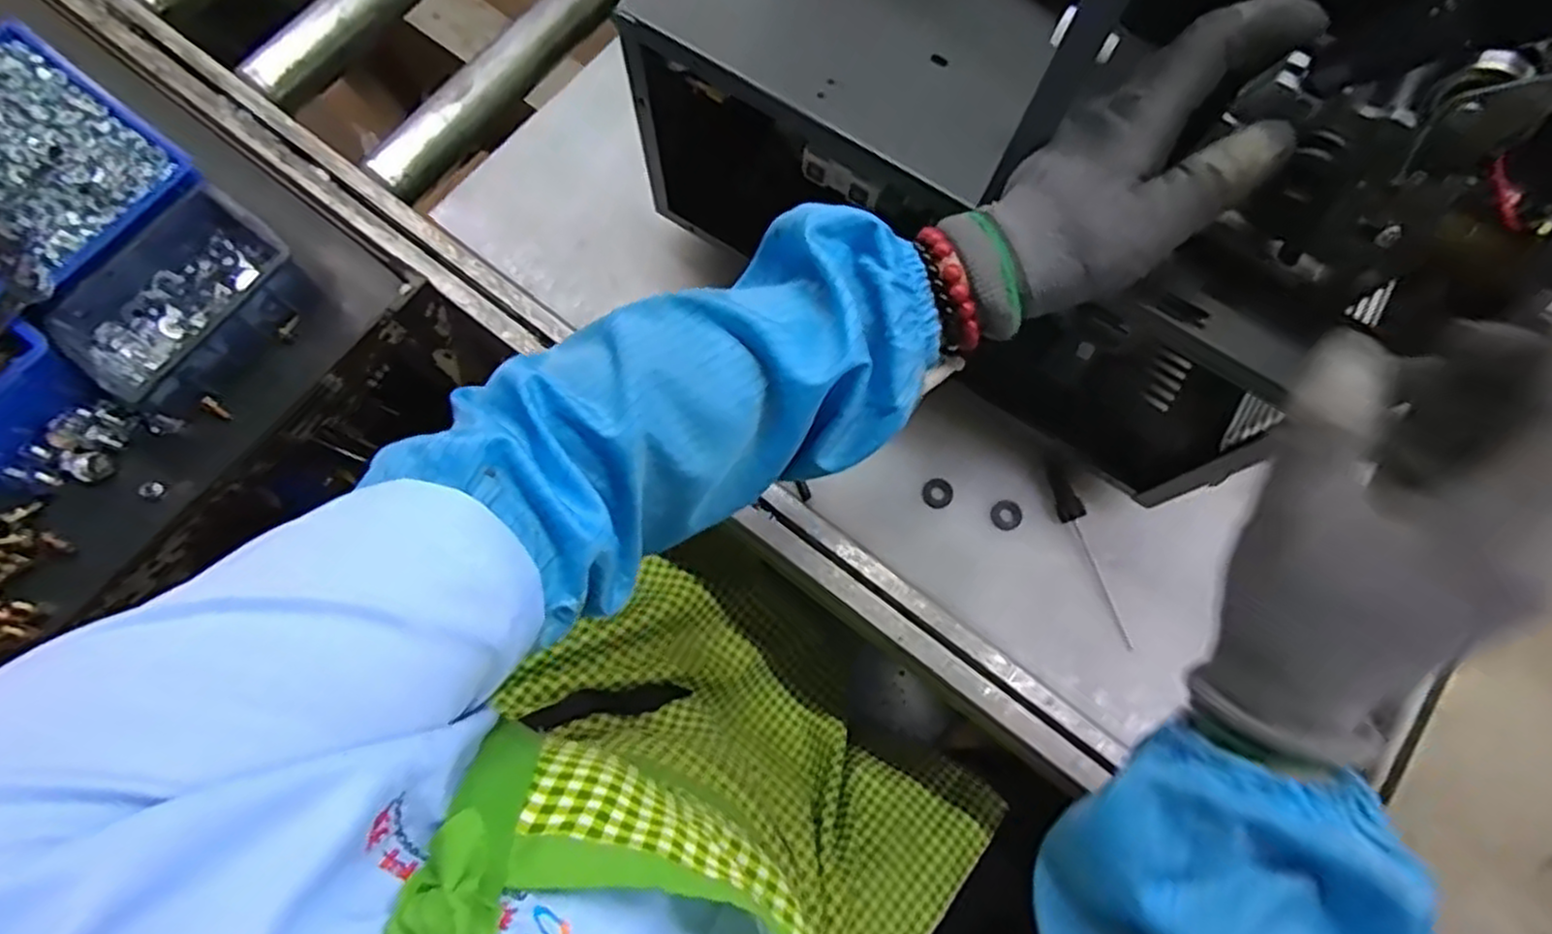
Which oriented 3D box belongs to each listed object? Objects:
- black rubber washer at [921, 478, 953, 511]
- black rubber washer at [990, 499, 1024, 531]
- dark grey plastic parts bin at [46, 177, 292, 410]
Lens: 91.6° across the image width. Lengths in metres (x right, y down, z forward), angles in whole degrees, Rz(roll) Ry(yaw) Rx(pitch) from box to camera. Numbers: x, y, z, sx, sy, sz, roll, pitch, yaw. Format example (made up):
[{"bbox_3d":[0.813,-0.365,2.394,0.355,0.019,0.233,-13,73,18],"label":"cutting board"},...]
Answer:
[{"bbox_3d":[0.119,0.019,0.551,0.021,0.004,0.022,0,75,-2],"label":"black rubber washer"},{"bbox_3d":[0.168,0.034,0.545,0.022,0.008,0.022,0,75,-2],"label":"black rubber washer"},{"bbox_3d":[-0.413,-0.117,0.526,0.095,0.043,0.143,38,77,8],"label":"dark grey plastic parts bin"}]

